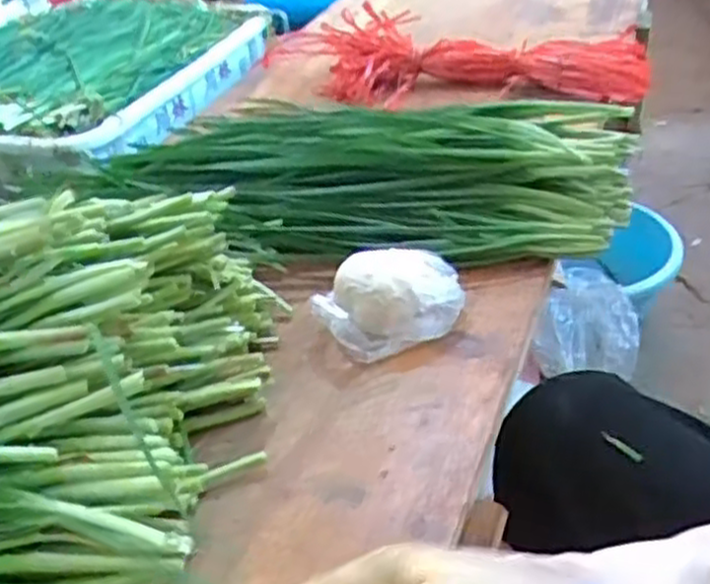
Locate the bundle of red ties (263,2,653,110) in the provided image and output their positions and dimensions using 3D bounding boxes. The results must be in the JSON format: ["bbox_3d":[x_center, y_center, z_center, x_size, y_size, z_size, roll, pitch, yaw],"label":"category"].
[{"bbox_3d":[0.093,-0.264,0.877,0.450,0.060,0.164,9,37,22],"label":"bundle of red ties"}]

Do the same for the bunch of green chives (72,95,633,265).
[{"bbox_3d":[-0.019,-0.095,0.622,0.447,0.073,0.145,3,35,14],"label":"bunch of green chives"}]

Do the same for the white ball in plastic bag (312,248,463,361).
[{"bbox_3d":[0.025,0.003,0.517,0.103,0.043,0.065,-13,35,-10],"label":"white ball in plastic bag"}]

